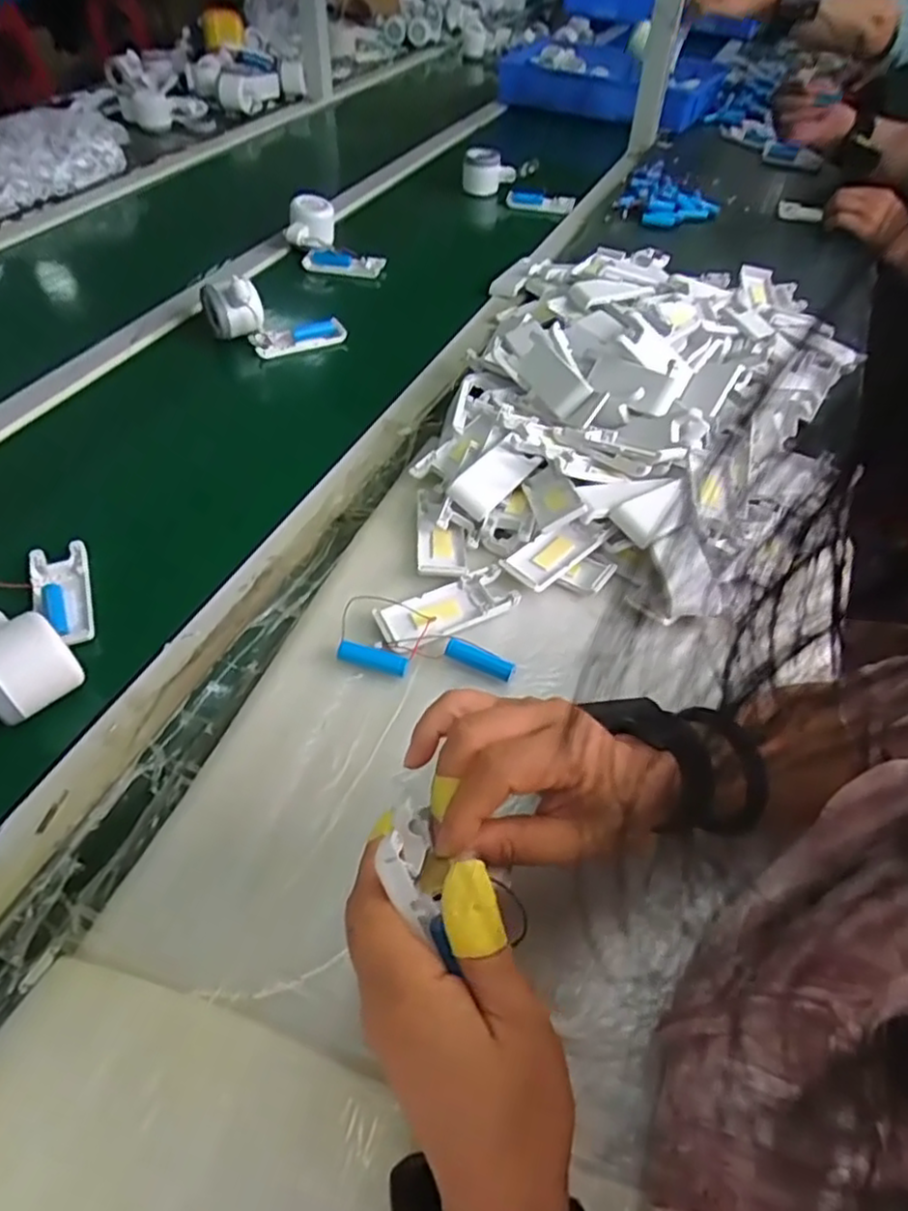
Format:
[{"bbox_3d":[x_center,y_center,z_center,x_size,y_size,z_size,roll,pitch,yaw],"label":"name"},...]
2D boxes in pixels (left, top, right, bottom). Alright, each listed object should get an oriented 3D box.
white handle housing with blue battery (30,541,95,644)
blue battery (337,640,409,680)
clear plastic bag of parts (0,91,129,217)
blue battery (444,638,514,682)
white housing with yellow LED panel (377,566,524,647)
[{"bbox_3d":[-0.299,-0.007,0.522,0.042,0.014,0.100,-16,51,-15],"label":"white handle housing with blue battery"},{"bbox_3d":[-0.058,0.038,0.483,0.050,0.014,0.012,12,49,9],"label":"blue battery"},{"bbox_3d":[-0.634,-0.684,1.044,0.143,0.095,0.294,32,54,23],"label":"clear plastic bag of parts"},{"bbox_3d":[0.018,0.037,0.485,0.050,0.010,0.012,19,51,15],"label":"blue battery"},{"bbox_3d":[-0.006,0.002,0.513,0.103,0.014,0.039,-19,52,-18],"label":"white housing with yellow LED panel"}]

